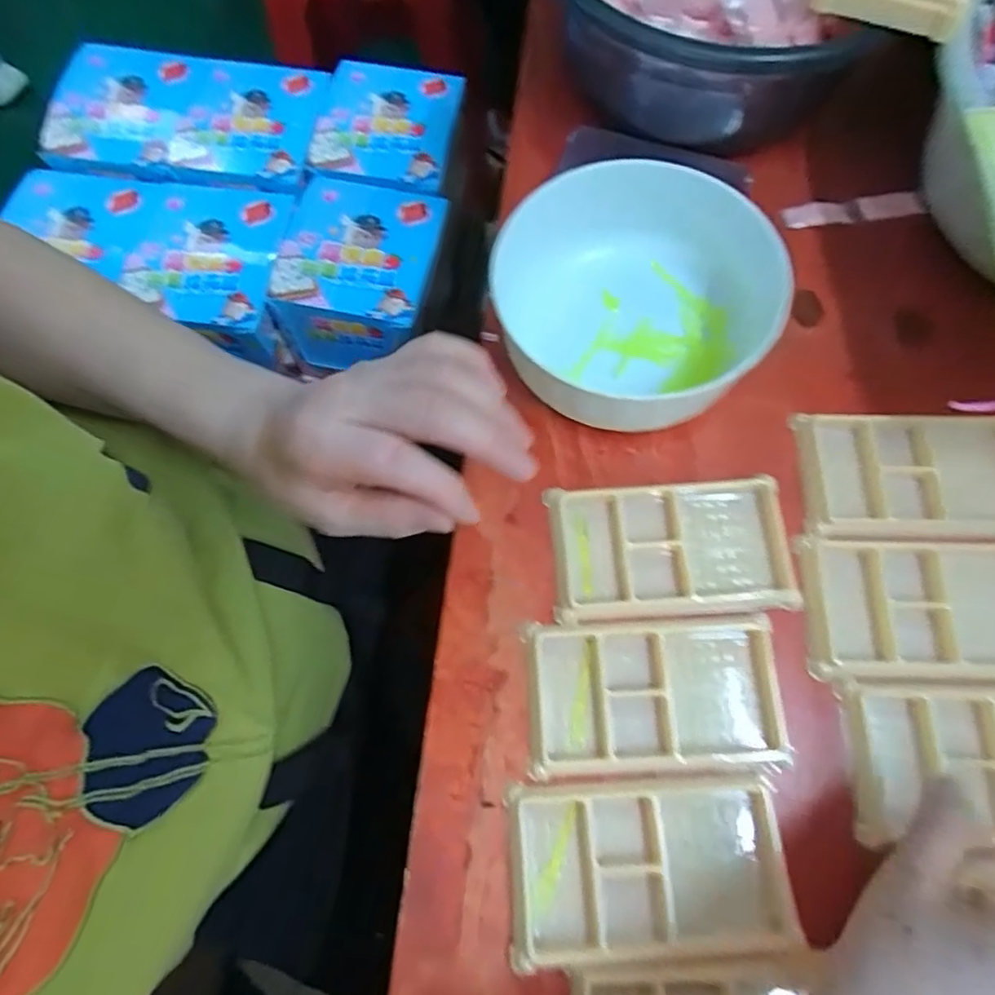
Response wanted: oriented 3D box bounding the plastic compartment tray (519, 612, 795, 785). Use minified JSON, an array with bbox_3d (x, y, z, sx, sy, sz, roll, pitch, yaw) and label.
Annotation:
[{"bbox_3d":[0.085,0.108,0.326,0.133,0.020,0.075,-2,72,1],"label":"plastic compartment tray"}]

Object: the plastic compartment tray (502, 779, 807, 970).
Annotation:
[{"bbox_3d":[0.074,0.183,0.293,0.135,0.010,0.076,-3,72,1],"label":"plastic compartment tray"}]

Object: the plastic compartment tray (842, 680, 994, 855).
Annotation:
[{"bbox_3d":[0.255,0.138,0.306,0.136,0.008,0.079,1,72,2],"label":"plastic compartment tray"}]

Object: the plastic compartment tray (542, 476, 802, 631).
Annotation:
[{"bbox_3d":[0.101,0.029,0.344,0.134,0.009,0.076,-4,72,0],"label":"plastic compartment tray"}]

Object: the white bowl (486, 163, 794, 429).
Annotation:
[{"bbox_3d":[0.078,-0.117,0.365,0.145,0.064,0.162,42,78,14],"label":"white bowl"}]

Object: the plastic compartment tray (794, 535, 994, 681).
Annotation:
[{"bbox_3d":[0.249,0.062,0.333,0.147,0.011,0.076,0,72,2],"label":"plastic compartment tray"}]

